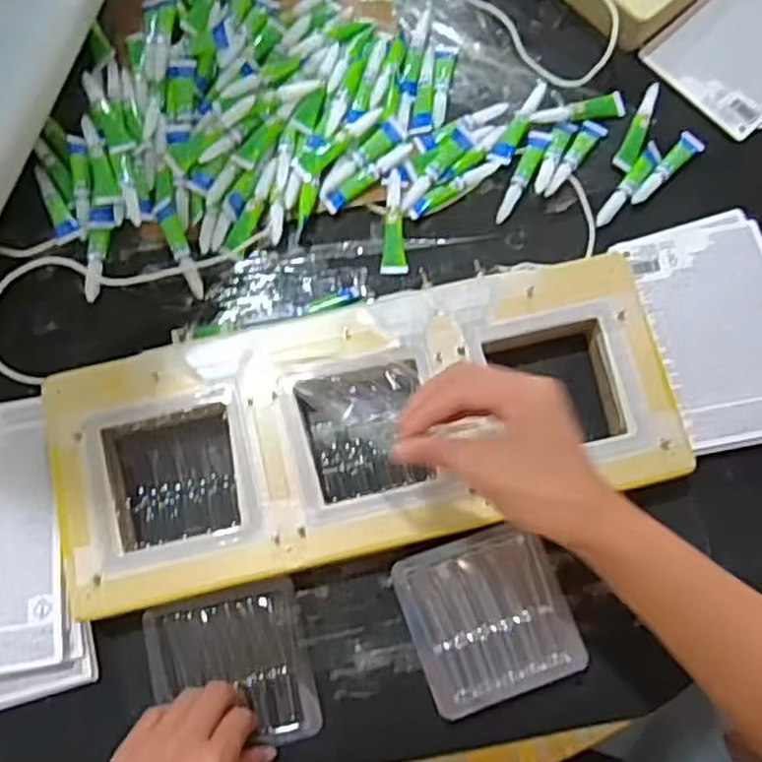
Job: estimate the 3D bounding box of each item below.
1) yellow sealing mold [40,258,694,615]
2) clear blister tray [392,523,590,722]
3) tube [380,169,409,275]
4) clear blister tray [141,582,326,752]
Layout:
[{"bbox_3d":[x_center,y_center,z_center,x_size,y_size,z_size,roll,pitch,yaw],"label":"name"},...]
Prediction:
[{"bbox_3d":[-0.008,0.029,0.505,0.420,0.018,0.175,-15,76,-5],"label":"yellow sealing mold"},{"bbox_3d":[0.073,0.160,0.500,0.104,0.028,0.106,-19,76,-6],"label":"clear blister tray"},{"bbox_3d":[0.010,-0.125,0.577,0.020,0.012,0.083,-1,74,-1],"label":"tube"},{"bbox_3d":[-0.100,0.193,0.488,0.102,0.013,0.100,-12,75,-3],"label":"clear blister tray"}]

